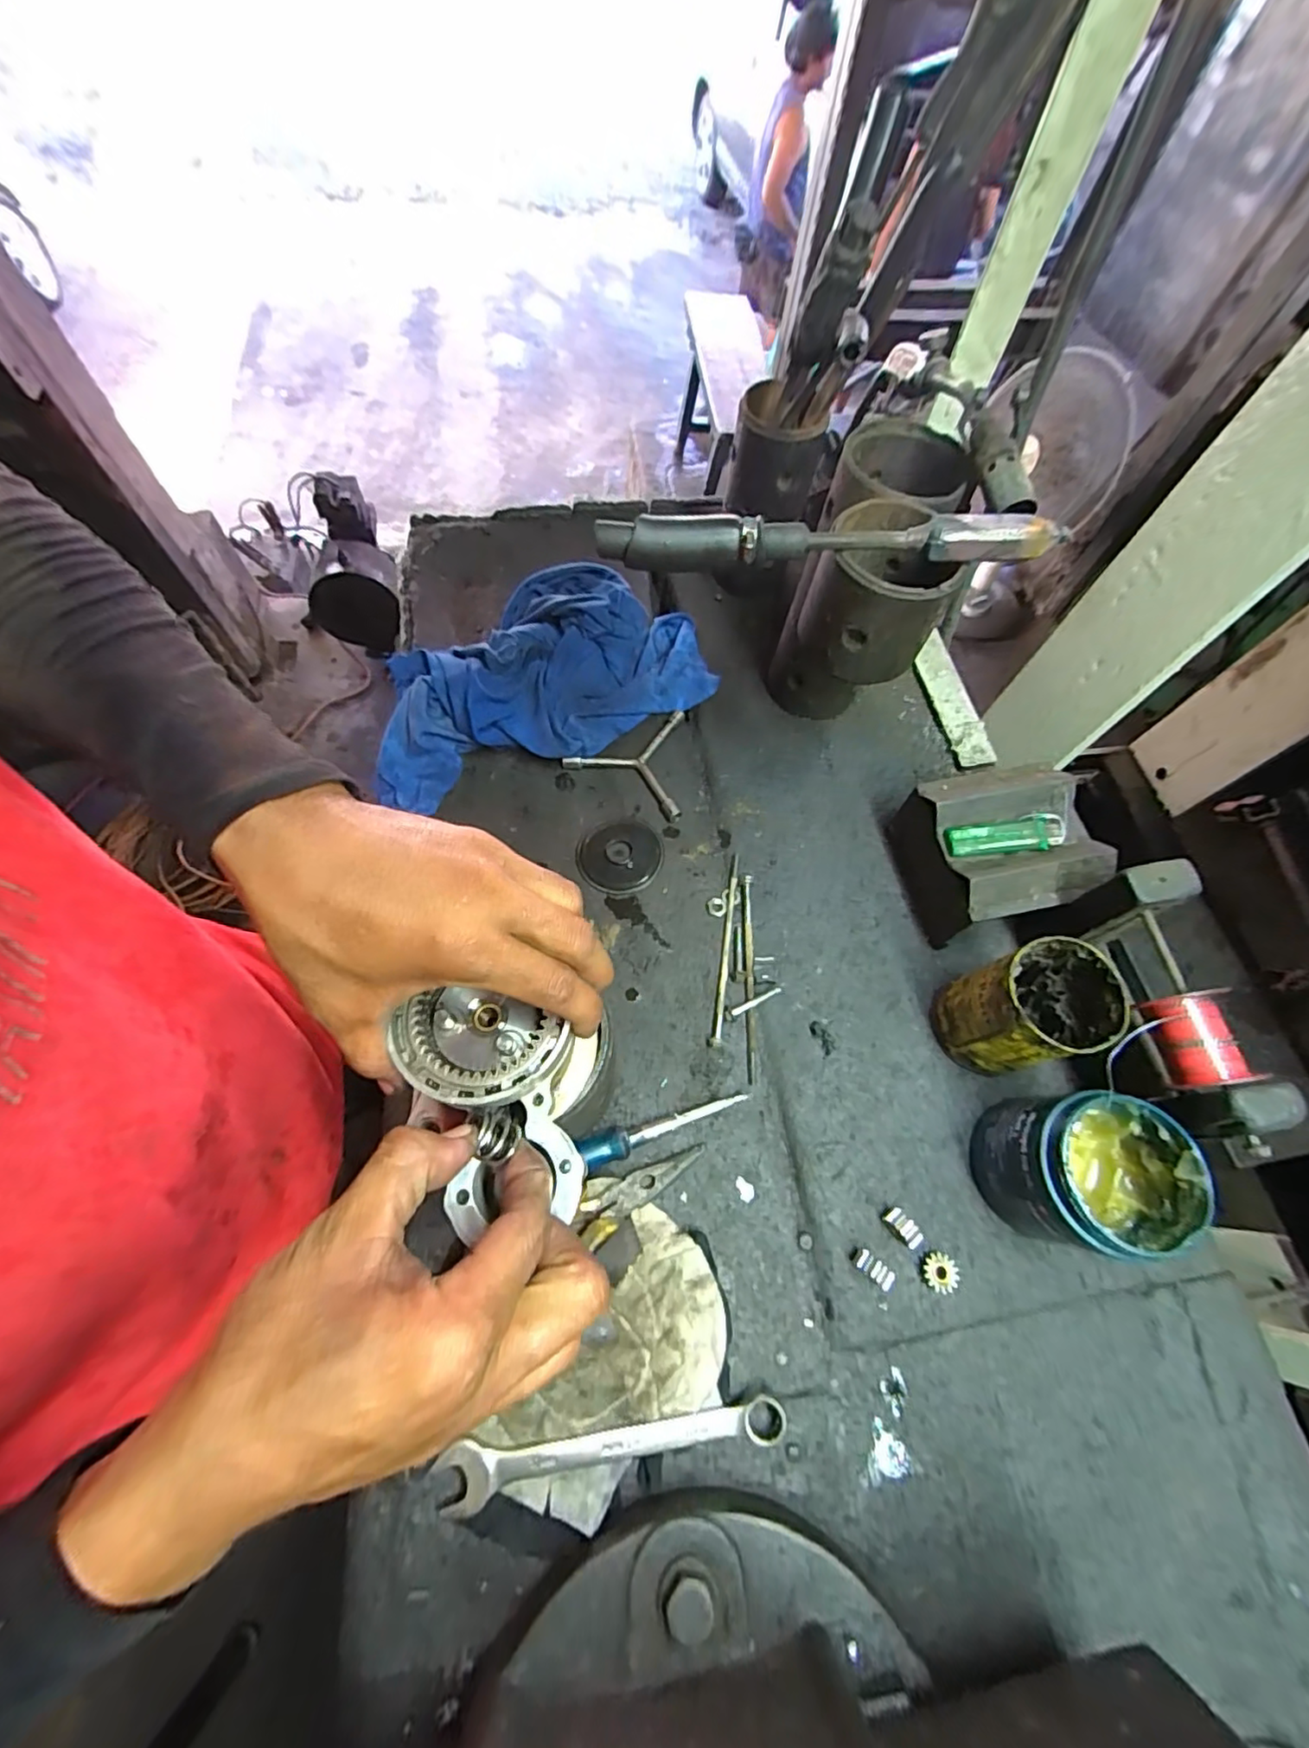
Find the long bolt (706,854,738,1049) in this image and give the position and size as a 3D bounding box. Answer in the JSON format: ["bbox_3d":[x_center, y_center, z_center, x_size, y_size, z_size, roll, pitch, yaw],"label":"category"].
[{"bbox_3d":[0.058,0.058,0.495,0.009,0.009,0.162,9,66,2],"label":"long bolt"}]

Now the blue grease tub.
[{"bbox_3d":[0.275,0.194,0.395,0.089,0.100,0.085,1,66,-2],"label":"blue grease tub"}]

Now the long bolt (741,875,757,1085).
[{"bbox_3d":[0.076,0.080,0.489,0.008,0.007,0.166,3,66,-1],"label":"long bolt"}]

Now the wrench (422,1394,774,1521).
[{"bbox_3d":[-0.022,0.338,0.358,0.200,0.013,0.028,-7,67,-5],"label":"wrench"}]

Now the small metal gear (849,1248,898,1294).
[{"bbox_3d":[0.143,0.259,0.399,0.022,0.026,0.012,42,71,15],"label":"small metal gear"}]

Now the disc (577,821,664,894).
[{"bbox_3d":[-0.032,-0.016,0.541,0.075,0.013,0.073,1,66,-2],"label":"disc"}]

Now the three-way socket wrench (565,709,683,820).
[{"bbox_3d":[-0.030,-0.104,0.568,0.110,0.010,0.116,3,66,-1],"label":"three-way socket wrench"}]

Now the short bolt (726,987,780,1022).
[{"bbox_3d":[0.077,0.100,0.478,0.048,0.009,0.010,-26,70,-13],"label":"short bolt"}]

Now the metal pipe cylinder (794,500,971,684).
[{"bbox_3d":[0.150,-0.192,0.409,0.085,0.085,0.088,21,65,6],"label":"metal pipe cylinder"}]

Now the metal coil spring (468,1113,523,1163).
[{"bbox_3d":[-0.067,0.111,0.257,0.016,0.019,0.019,-10,67,-6],"label":"metal coil spring"}]

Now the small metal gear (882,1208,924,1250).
[{"bbox_3d":[0.167,0.239,0.410,0.014,0.022,0.022,-38,73,-17],"label":"small metal gear"}]

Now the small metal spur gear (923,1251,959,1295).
[{"bbox_3d":[0.190,0.265,0.404,0.020,0.015,0.023,11,67,3],"label":"small metal spur gear"}]

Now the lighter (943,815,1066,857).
[{"bbox_3d":[0.267,-0.028,0.461,0.086,0.017,0.026,-5,65,-6],"label":"lighter"}]

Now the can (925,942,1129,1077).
[{"bbox_3d":[0.257,0.097,0.431,0.073,0.110,0.070,1,66,-2],"label":"can"}]

